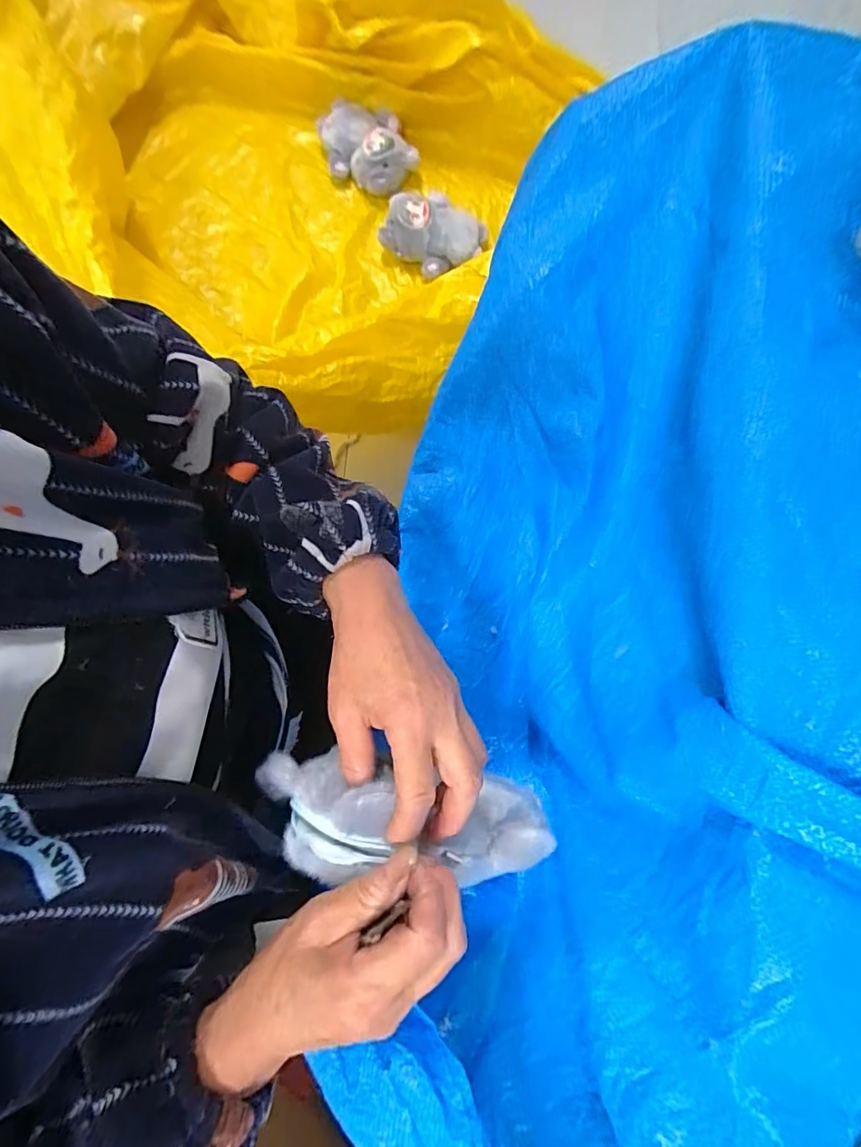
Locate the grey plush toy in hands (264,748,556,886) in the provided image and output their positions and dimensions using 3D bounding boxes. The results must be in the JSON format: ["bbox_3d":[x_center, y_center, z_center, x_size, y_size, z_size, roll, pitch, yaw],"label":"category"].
[{"bbox_3d":[-0.014,0.150,0.301,0.176,0.094,0.065,13,76,-13],"label":"grey plush toy in hands"}]

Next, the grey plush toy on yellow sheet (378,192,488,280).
[{"bbox_3d":[0.007,-0.652,0.932,0.189,0.074,0.142,21,78,1],"label":"grey plush toy on yellow sheet"}]

